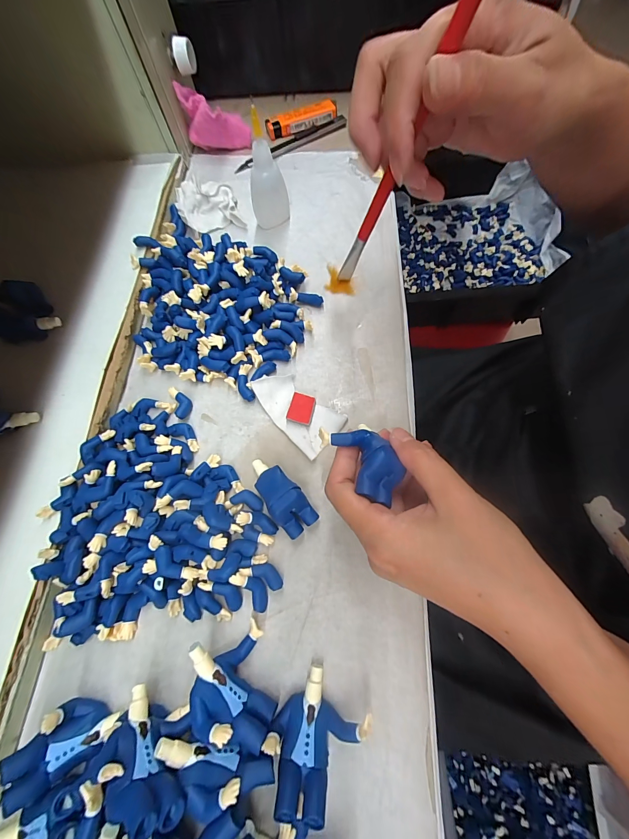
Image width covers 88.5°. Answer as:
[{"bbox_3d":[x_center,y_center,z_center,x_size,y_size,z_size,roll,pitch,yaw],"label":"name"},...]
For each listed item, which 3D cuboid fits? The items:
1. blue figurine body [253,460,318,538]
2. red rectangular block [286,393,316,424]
[{"bbox_3d":[-0.023,0.048,0.212,0.023,0.022,0.056,-36,71,-10],"label":"blue figurine body"},{"bbox_3d":[-0.010,-0.008,0.241,0.018,0.005,0.022,12,70,8],"label":"red rectangular block"}]

